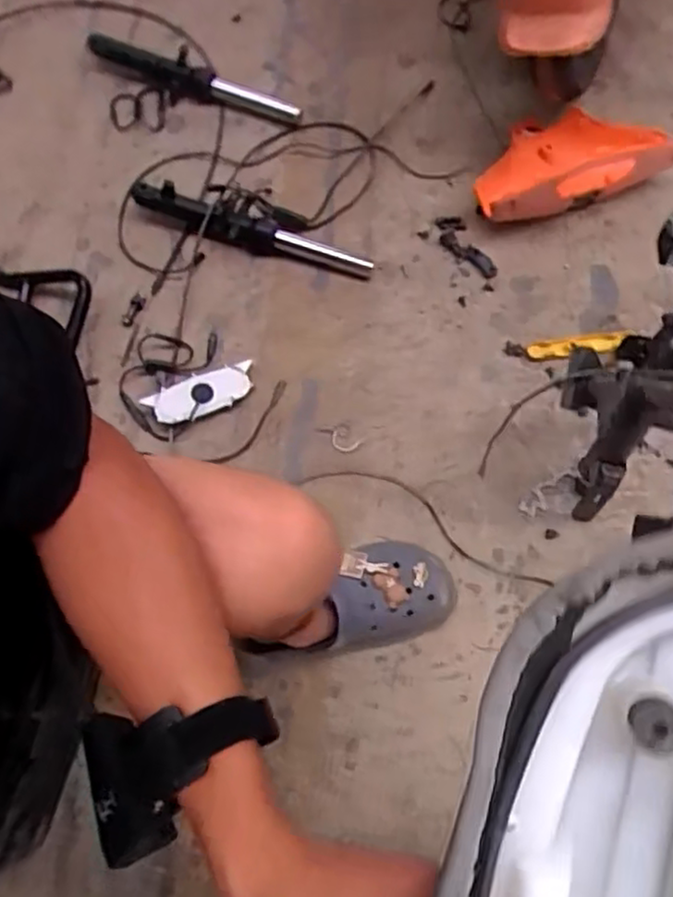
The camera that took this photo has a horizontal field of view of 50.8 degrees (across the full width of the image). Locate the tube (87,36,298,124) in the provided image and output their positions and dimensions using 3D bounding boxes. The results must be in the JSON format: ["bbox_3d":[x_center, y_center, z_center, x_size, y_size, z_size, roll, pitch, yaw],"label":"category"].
[{"bbox_3d":[-0.223,-0.577,1.109,0.348,0.060,0.070,21,70,10],"label":"tube"}]

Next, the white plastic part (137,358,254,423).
[{"bbox_3d":[-0.178,-0.073,0.929,0.137,0.016,0.054,-22,69,-6],"label":"white plastic part"}]

